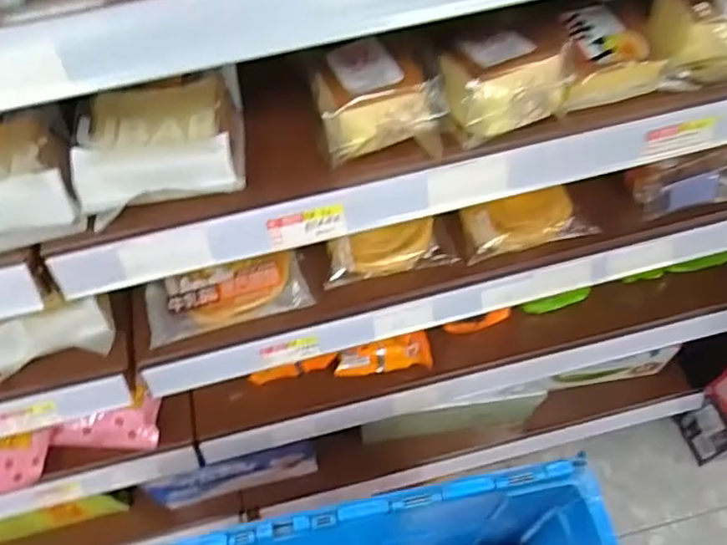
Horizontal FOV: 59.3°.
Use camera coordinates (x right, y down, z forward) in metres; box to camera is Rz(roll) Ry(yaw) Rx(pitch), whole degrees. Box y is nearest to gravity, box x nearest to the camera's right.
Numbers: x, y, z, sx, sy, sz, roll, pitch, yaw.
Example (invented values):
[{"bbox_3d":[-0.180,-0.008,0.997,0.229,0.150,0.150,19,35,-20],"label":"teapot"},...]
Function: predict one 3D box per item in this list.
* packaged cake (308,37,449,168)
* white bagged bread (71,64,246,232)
[{"bbox_3d":[0.012,-0.146,0.525,0.099,0.053,0.093,-11,60,-4],"label":"packaged cake"},{"bbox_3d":[-0.164,-0.108,0.527,0.134,0.063,0.123,-14,60,-6],"label":"white bagged bread"}]

